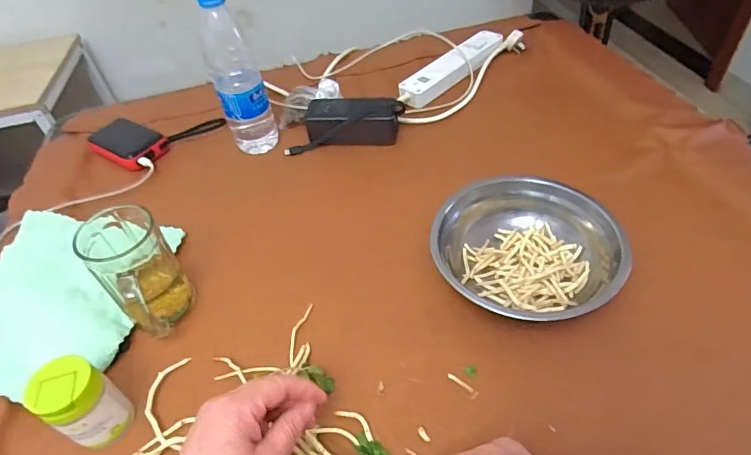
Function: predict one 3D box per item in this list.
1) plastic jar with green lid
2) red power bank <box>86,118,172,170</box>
[{"bbox_3d":[-0.246,0.147,0.395,0.050,0.069,0.048,-4,47,4],"label":"plastic jar with green lid"},{"bbox_3d":[-0.375,-0.127,0.706,0.108,0.027,0.070,21,53,25],"label":"red power bank"}]

